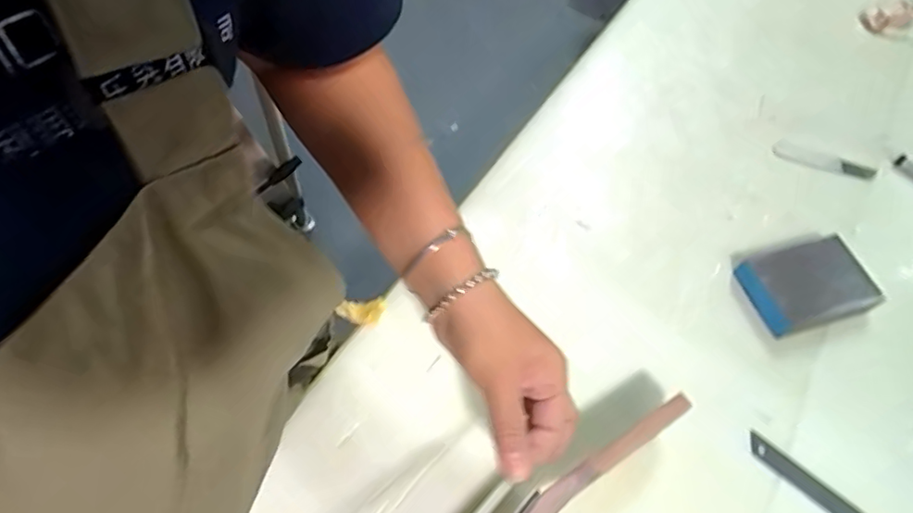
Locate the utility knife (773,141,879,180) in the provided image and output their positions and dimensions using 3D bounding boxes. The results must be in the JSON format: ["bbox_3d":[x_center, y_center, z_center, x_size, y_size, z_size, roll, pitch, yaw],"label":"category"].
[{"bbox_3d":[0.371,-0.096,0.559,0.099,0.005,0.023,18,60,9],"label":"utility knife"}]

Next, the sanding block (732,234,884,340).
[{"bbox_3d":[0.296,0.026,0.474,0.097,0.029,0.067,-13,60,-9],"label":"sanding block"}]

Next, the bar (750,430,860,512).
[{"bbox_3d":[0.259,0.168,0.406,0.096,0.004,0.018,39,65,20],"label":"bar"}]

